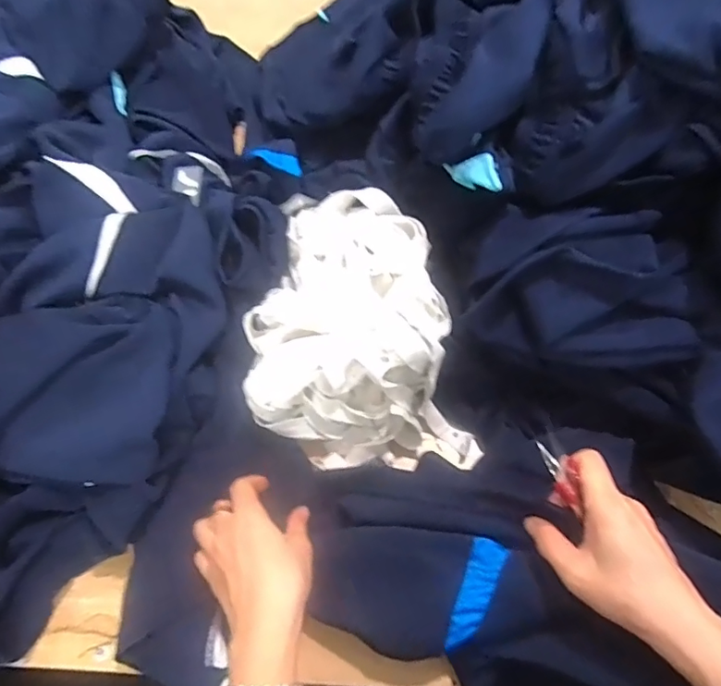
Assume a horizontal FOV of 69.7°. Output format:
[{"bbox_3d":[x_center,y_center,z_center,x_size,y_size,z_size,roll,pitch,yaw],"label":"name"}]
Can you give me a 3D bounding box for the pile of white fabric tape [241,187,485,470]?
[{"bbox_3d":[-0.001,-0.024,0.492,0.198,0.131,0.264,-2,63,0],"label":"pile of white fabric tape"}]

